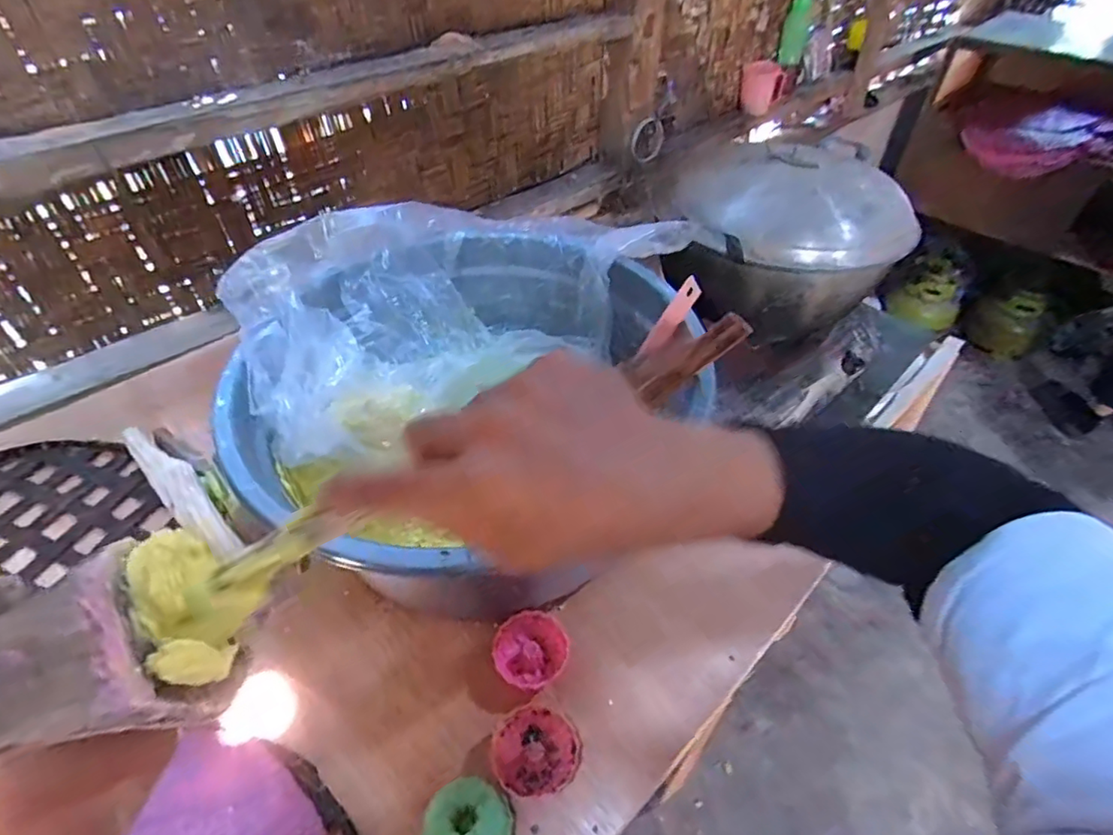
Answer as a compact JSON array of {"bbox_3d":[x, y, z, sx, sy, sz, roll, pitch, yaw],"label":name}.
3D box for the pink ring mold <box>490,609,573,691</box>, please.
[{"bbox_3d":[-0.022,0.196,0.486,0.060,0.019,0.057,0,46,0],"label":"pink ring mold"}]

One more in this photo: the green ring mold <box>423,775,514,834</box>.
[{"bbox_3d":[-0.058,0.280,0.390,0.054,0.035,0.055,-28,52,-25],"label":"green ring mold"}]

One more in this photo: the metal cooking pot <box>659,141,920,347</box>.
[{"bbox_3d":[0.414,-0.336,1.032,0.404,0.225,0.454,20,49,19],"label":"metal cooking pot"}]

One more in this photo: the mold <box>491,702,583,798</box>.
[{"bbox_3d":[-0.015,0.247,0.429,0.063,0.020,0.060,0,46,0],"label":"mold"}]

